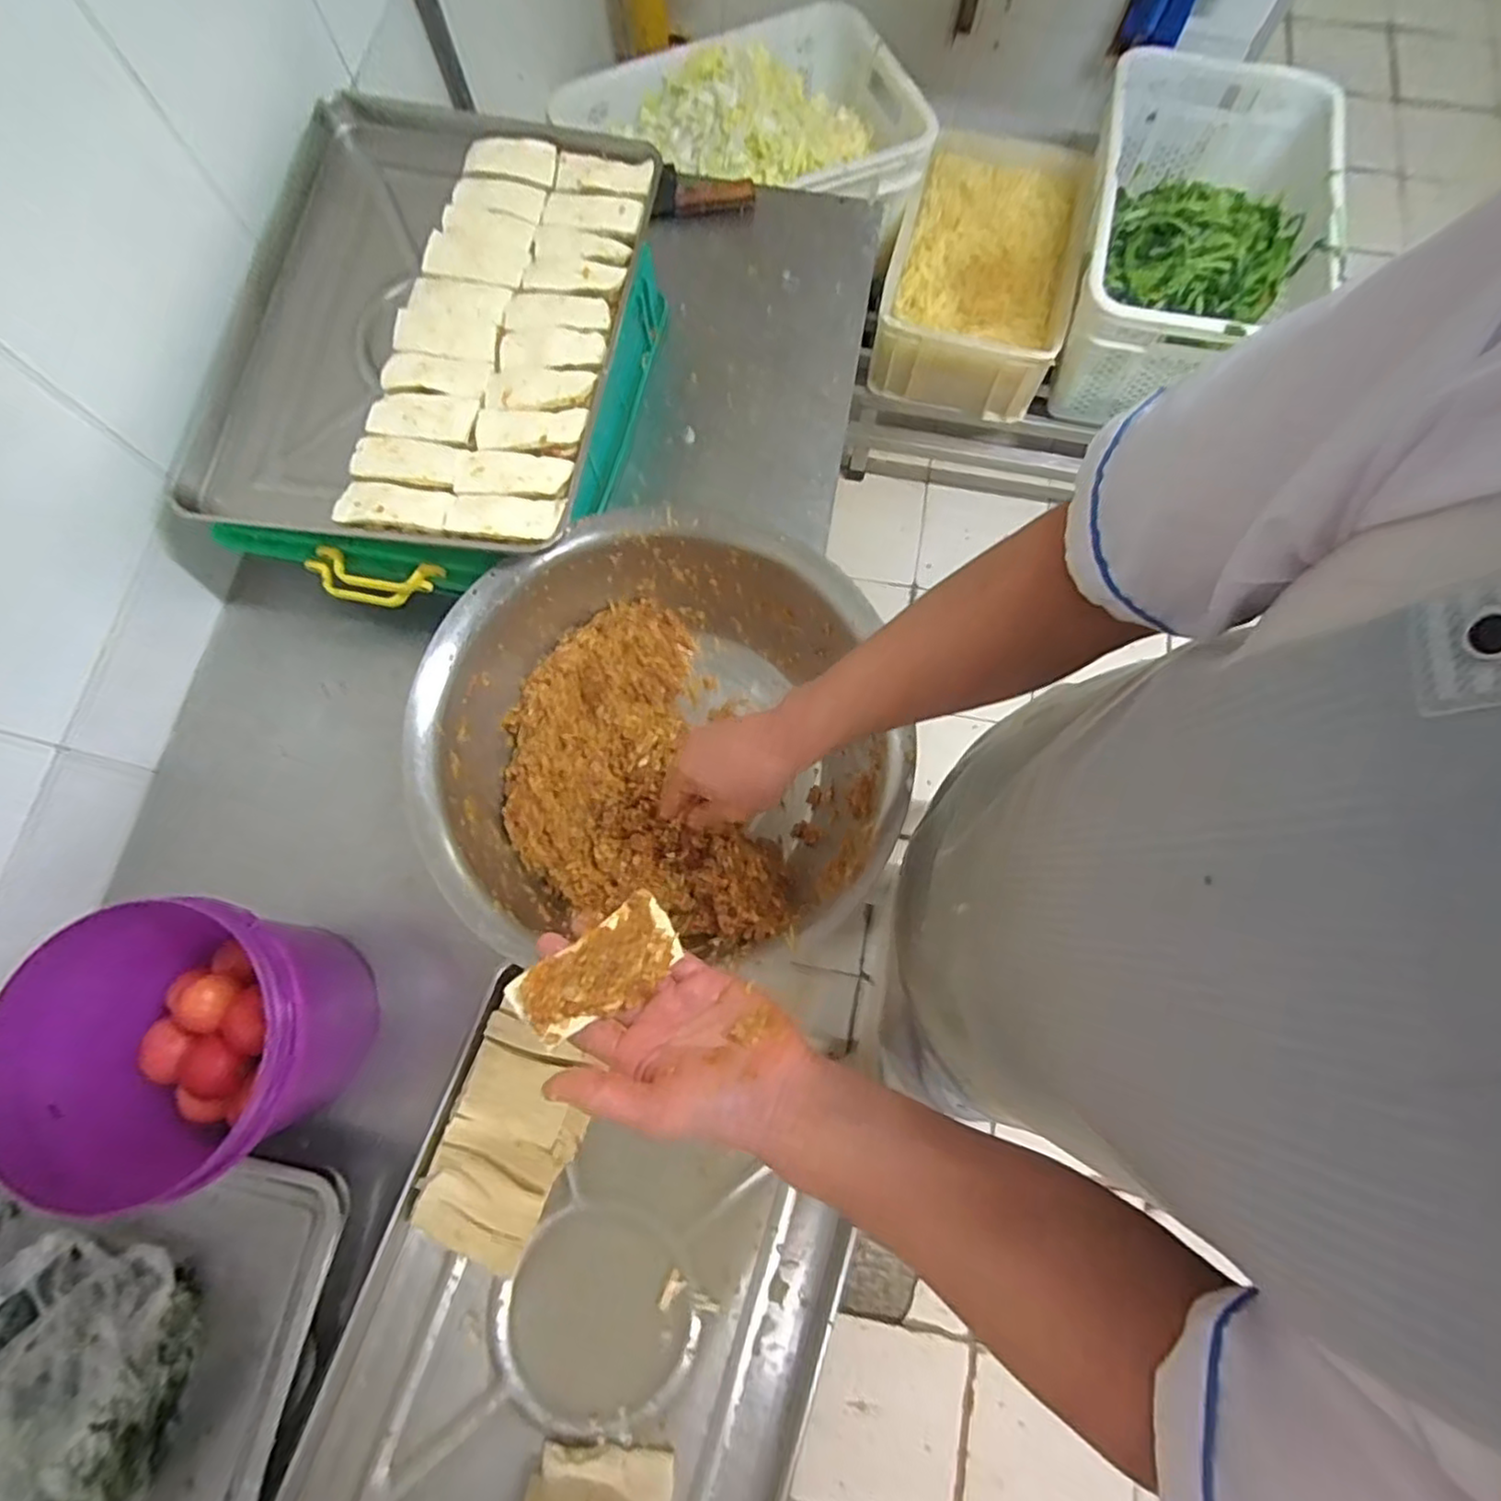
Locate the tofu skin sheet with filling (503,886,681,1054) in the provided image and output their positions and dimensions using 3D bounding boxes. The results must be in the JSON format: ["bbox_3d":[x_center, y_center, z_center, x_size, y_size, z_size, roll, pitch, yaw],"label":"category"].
[{"bbox_3d":[-0.096,0.143,0.445,0.104,0.023,0.056,-36,78,-9],"label":"tofu skin sheet with filling"}]

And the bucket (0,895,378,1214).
[{"bbox_3d":[-0.491,0.256,0.617,0.204,0.187,0.221,0,75,0],"label":"bucket"}]

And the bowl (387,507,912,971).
[{"bbox_3d":[-0.086,-0.014,0.718,0.445,0.154,0.417,3,75,1],"label":"bowl"}]

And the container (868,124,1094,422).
[{"bbox_3d":[0.527,-1.090,1.586,0.394,0.283,0.580,16,76,4],"label":"container"}]

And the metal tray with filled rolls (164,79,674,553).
[{"bbox_3d":[-0.360,-0.485,0.791,0.432,0.057,0.583,9,75,3],"label":"metal tray with filled rolls"}]

